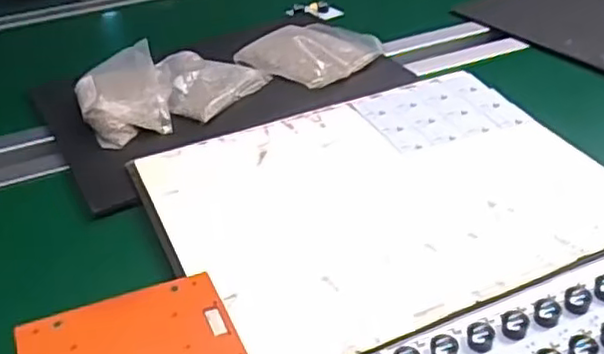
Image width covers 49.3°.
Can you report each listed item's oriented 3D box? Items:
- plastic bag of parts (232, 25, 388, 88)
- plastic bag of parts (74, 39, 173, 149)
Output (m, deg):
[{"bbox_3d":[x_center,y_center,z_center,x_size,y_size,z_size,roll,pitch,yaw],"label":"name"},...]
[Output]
[{"bbox_3d":[0.009,-0.193,0.994,0.176,0.033,0.171,25,44,34],"label":"plastic bag of parts"},{"bbox_3d":[-0.240,-0.112,0.886,0.117,0.054,0.163,-16,38,-18],"label":"plastic bag of parts"}]

